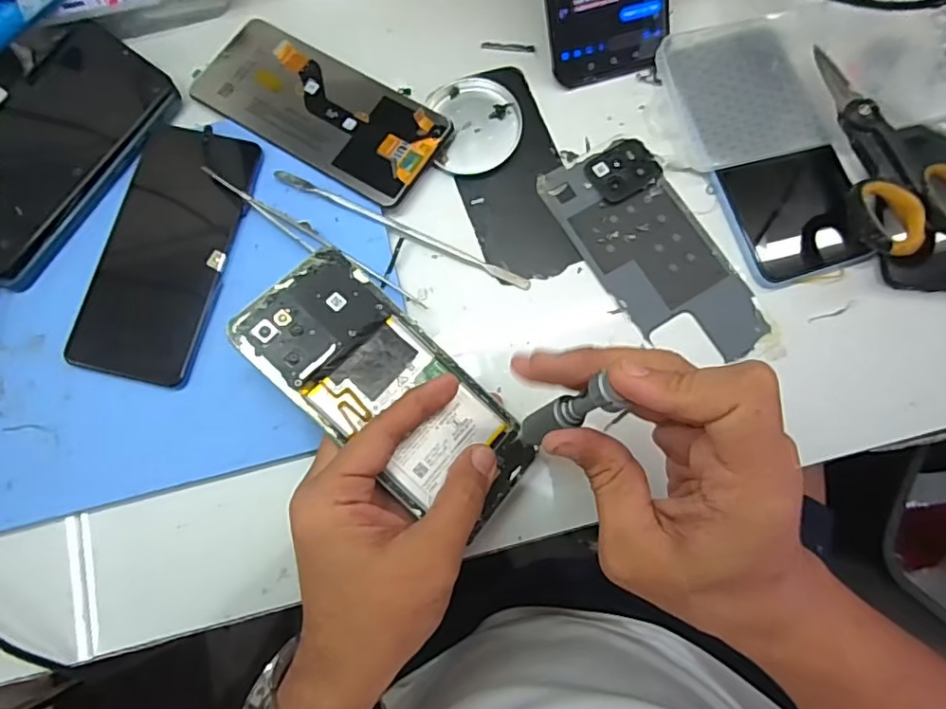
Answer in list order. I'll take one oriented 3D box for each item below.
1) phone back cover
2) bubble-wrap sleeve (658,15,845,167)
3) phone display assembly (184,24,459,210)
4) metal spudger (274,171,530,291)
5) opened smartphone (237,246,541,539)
[{"bbox_3d":[0.111,-0.062,0.349,0.075,0.005,0.151,-29,79,-5],"label":"phone back cover"},{"bbox_3d":[0.173,-0.170,0.369,0.092,0.009,0.098,-15,81,-3],"label":"bubble-wrap sleeve"},{"bbox_3d":[-0.099,-0.160,0.368,0.164,0.008,0.075,30,77,11],"label":"phone display assembly"},{"bbox_3d":[-0.043,-0.077,0.349,0.168,0.005,0.007,24,79,6],"label":"metal spudger"},{"bbox_3d":[-0.042,0.019,0.298,0.160,0.004,0.072,44,65,-1],"label":"opened smartphone"}]

